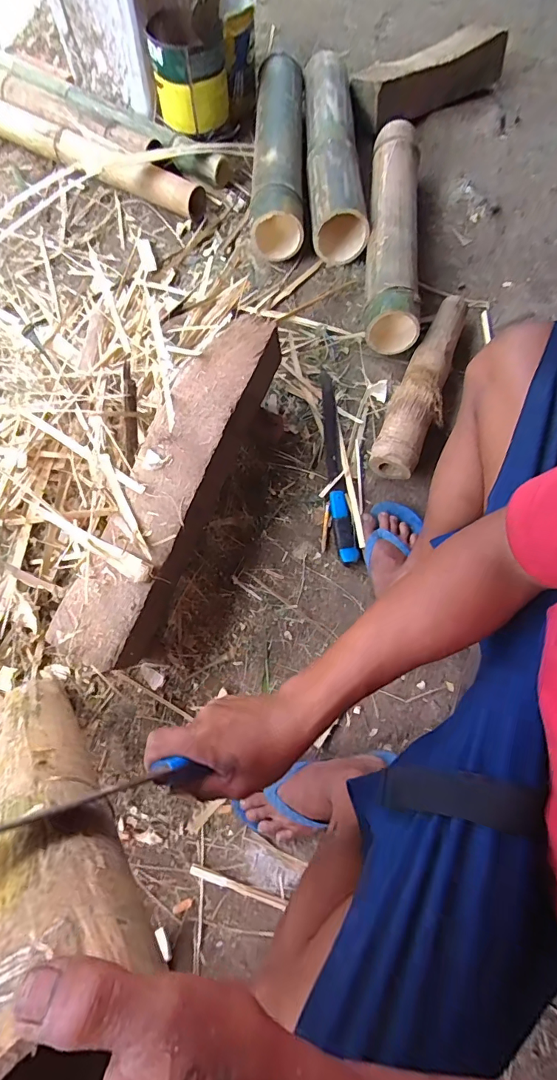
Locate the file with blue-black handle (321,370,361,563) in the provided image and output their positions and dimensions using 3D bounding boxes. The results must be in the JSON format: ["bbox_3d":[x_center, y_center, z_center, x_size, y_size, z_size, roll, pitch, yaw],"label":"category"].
[{"bbox_3d":[0.104,-0.151,0.834,0.037,0.020,0.385,-5,71,1],"label":"file with blue-black handle"}]

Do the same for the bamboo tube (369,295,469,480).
[{"bbox_3d":[0.282,-0.311,0.859,0.098,0.072,0.431,20,72,8],"label":"bamboo tube"}]

